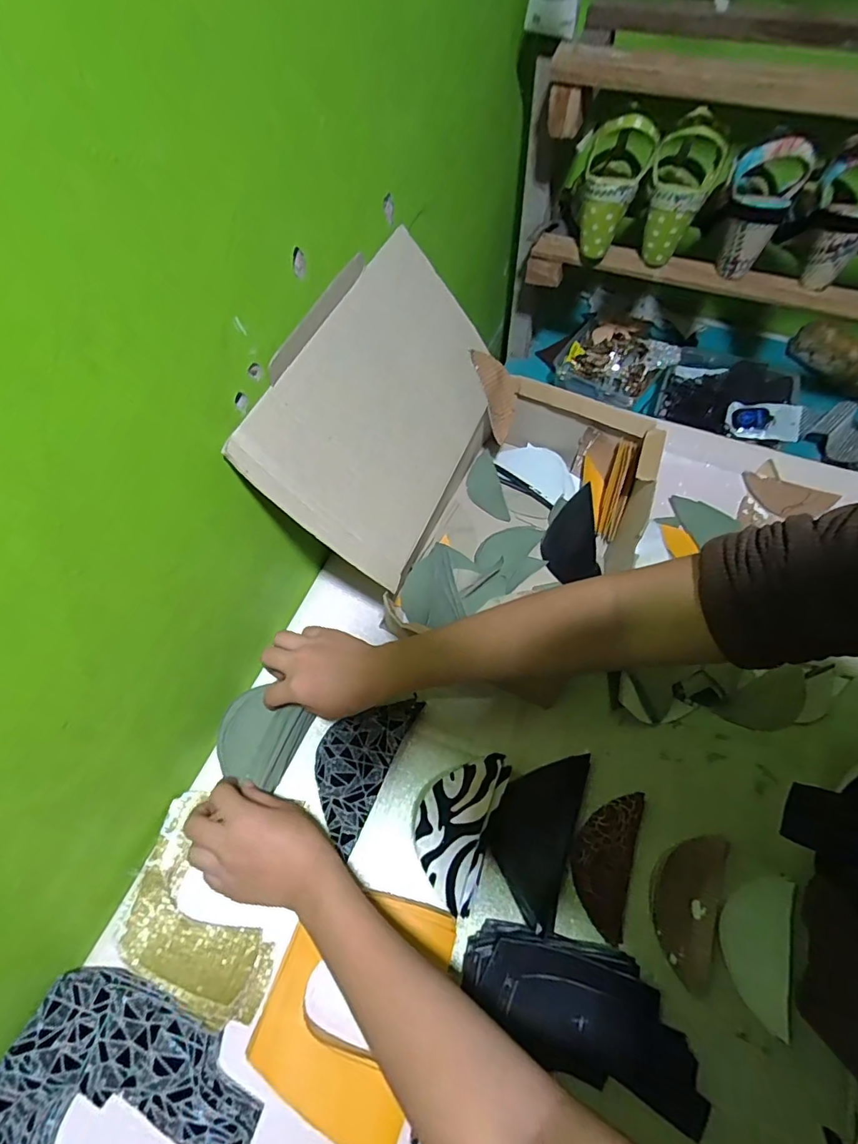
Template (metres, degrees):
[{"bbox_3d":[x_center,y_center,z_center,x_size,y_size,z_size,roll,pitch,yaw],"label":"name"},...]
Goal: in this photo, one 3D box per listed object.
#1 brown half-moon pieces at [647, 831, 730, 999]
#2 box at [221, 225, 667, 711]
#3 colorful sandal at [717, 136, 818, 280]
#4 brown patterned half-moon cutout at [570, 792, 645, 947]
[{"bbox_3d":[0.226,0.288,0.433,0.058,0.014,0.119,20,64,13],"label":"brown half-moon pieces"},{"bbox_3d":[0.056,-0.100,0.507,0.319,0.257,0.330,20,64,13],"label":"box"},{"bbox_3d":[0.400,-0.455,0.605,0.083,0.128,0.101,25,65,15],"label":"colorful sandal"},{"bbox_3d":[0.157,0.259,0.446,0.055,0.024,0.116,14,62,10],"label":"brown patterned half-moon cutout"}]

